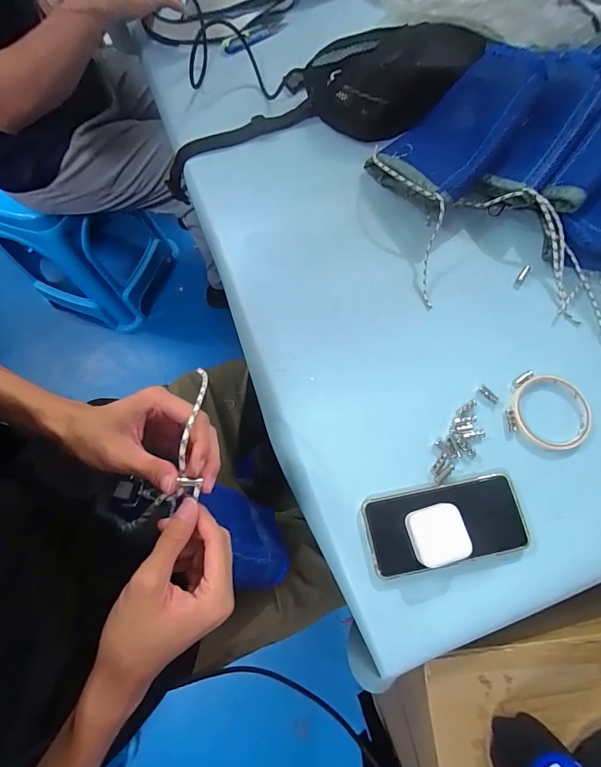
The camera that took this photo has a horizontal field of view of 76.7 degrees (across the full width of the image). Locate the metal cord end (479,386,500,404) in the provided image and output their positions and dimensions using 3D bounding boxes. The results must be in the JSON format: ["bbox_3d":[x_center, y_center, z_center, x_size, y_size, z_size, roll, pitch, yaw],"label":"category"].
[{"bbox_3d":[0.223,0.013,0.447,0.027,0.004,0.009,40,78,9],"label":"metal cord end"}]

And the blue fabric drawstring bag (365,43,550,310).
[{"bbox_3d":[0.196,-0.326,0.494,0.129,0.092,0.208,41,78,10],"label":"blue fabric drawstring bag"}]

